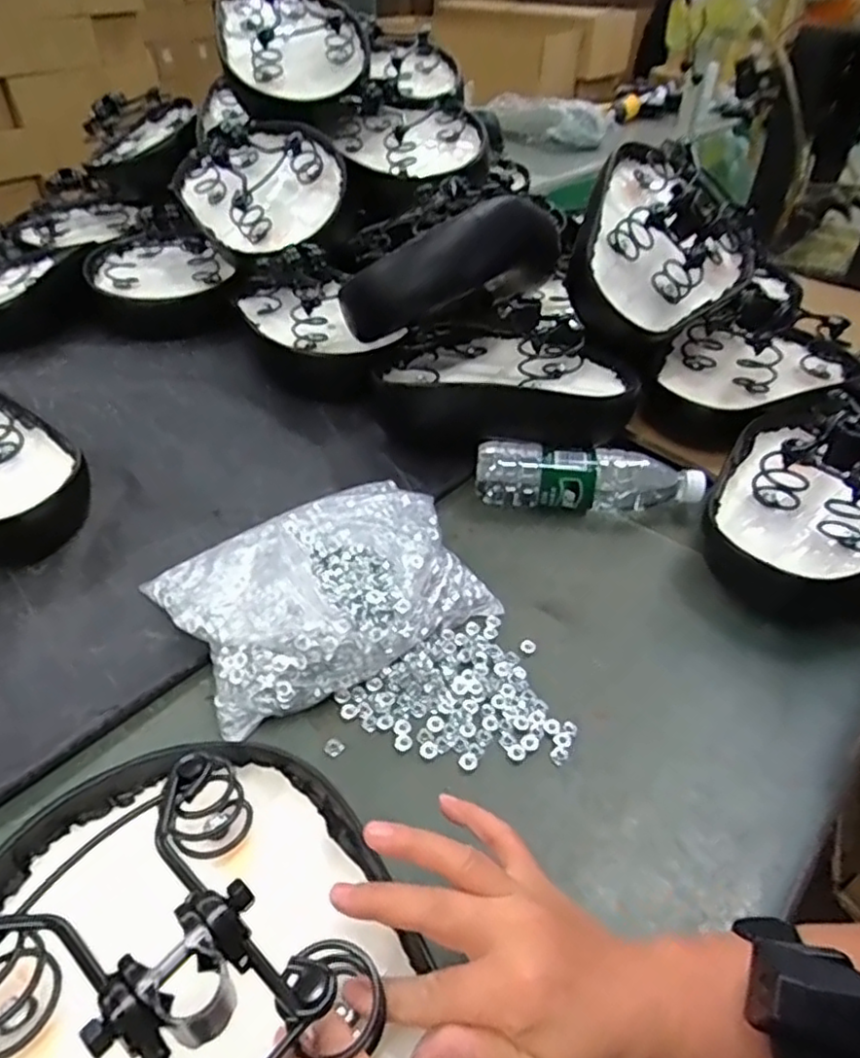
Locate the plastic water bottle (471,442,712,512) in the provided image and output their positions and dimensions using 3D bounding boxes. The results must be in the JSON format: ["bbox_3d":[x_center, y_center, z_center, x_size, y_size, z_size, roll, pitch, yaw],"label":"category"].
[{"bbox_3d":[0.162,-0.051,0.688,0.224,0.059,0.057,10,42,11],"label":"plastic water bottle"}]

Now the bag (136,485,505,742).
[{"bbox_3d":[-0.089,0.043,0.571,0.243,0.054,0.180,-23,46,-25],"label":"bag"}]

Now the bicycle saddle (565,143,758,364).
[{"bbox_3d":[0.283,-0.326,0.774,0.212,0.120,0.279,30,67,-12],"label":"bicycle saddle"}]

